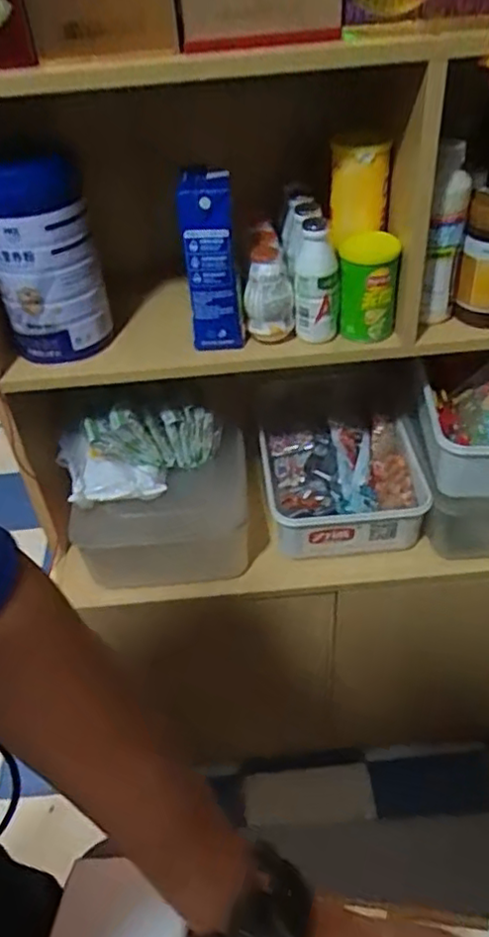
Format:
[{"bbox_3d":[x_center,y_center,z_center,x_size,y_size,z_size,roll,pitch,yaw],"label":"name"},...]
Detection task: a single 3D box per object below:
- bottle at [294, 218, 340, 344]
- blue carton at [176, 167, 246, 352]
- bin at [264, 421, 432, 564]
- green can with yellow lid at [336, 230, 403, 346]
[{"bbox_3d":[0.085,-0.218,0.768,0.054,0.138,0.045,1,42,8],"label":"bottle"},{"bbox_3d":[-0.041,-0.239,0.766,0.063,0.188,0.068,-9,42,-4],"label":"blue carton"},{"bbox_3d":[0.143,0.022,0.993,0.225,0.097,0.214,-5,41,1],"label":"bin"},{"bbox_3d":[0.148,-0.215,0.779,0.067,0.105,0.065,4,42,10],"label":"green can with yellow lid"}]

